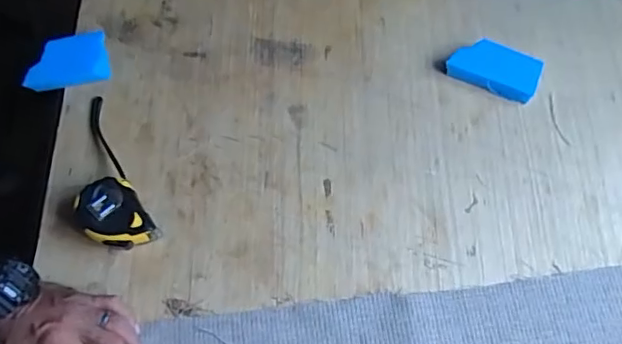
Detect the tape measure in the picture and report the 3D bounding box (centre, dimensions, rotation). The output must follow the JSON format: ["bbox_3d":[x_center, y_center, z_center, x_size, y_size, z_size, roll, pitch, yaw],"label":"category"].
[{"bbox_3d":[-0.243,0.002,0.638,0.069,0.040,0.197,-26,70,-12],"label":"tape measure"}]

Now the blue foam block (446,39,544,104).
[{"bbox_3d":[0.236,-0.133,0.723,0.111,0.032,0.052,21,67,8],"label":"blue foam block"}]

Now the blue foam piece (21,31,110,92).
[{"bbox_3d":[-0.305,-0.136,0.697,0.099,0.033,0.060,-14,67,-8],"label":"blue foam piece"}]

